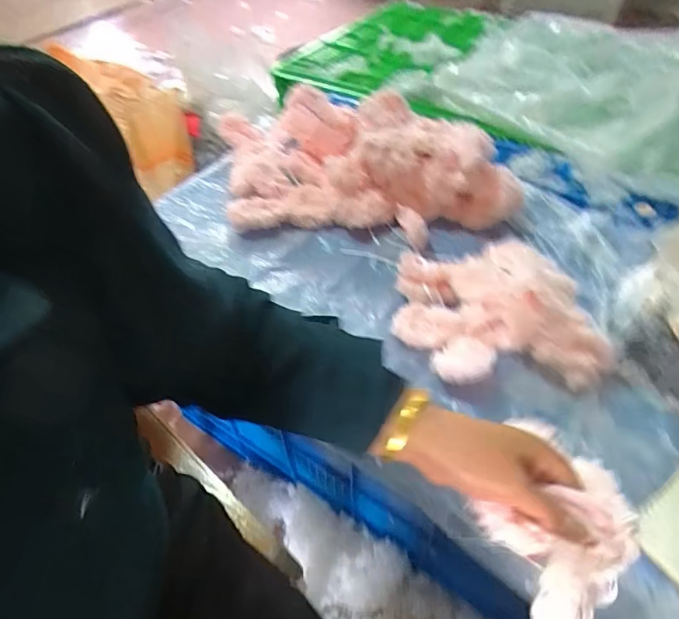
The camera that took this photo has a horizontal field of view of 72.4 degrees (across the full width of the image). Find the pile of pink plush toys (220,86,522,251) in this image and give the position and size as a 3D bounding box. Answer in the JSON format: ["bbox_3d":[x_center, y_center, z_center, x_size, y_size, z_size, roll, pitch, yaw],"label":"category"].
[{"bbox_3d":[0.032,-0.228,0.745,0.488,0.131,0.238,3,49,5],"label":"pile of pink plush toys"}]

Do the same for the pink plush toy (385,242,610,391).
[{"bbox_3d":[0.195,-0.002,0.564,0.242,0.084,0.177,4,49,5],"label":"pink plush toy"}]

